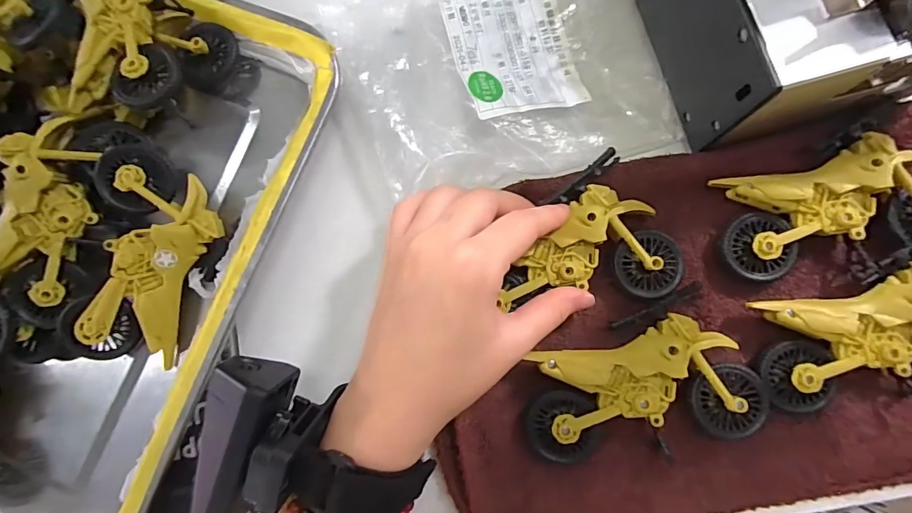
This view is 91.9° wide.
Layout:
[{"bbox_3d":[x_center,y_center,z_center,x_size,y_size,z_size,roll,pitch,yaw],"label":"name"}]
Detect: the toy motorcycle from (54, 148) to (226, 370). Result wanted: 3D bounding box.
[{"bbox_3d":[-0.174,0.002,0.246,0.066,0.028,0.117,14,85,6],"label":"toy motorcycle"}]

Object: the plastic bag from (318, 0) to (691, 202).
[{"bbox_3d":[0.025,-0.120,0.257,0.176,0.013,0.161,-16,83,2],"label":"plastic bag"}]

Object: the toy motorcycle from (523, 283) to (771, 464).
[{"bbox_3d":[0.093,0.068,0.228,0.114,0.019,0.073,-20,83,2],"label":"toy motorcycle"}]

